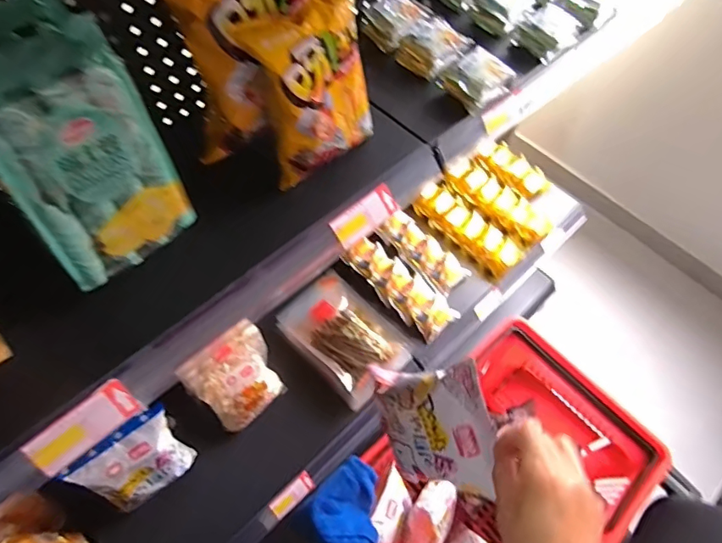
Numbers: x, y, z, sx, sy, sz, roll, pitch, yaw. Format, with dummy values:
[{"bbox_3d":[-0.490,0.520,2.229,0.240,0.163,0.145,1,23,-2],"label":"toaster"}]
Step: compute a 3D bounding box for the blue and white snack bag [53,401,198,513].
[{"bbox_3d":[-0.400,0.354,0.899,0.171,0.212,0.084,-38,68,-23],"label":"blue and white snack bag"}]

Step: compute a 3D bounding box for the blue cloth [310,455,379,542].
[{"bbox_3d":[-0.012,0.351,0.726,0.103,0.059,0.119,36,63,17],"label":"blue cloth"}]

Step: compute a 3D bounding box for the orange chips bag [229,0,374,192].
[{"bbox_3d":[-0.048,-0.206,0.564,0.148,0.195,0.053,-35,49,-22],"label":"orange chips bag"}]

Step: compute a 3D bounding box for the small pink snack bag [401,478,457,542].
[{"bbox_3d":[0.110,0.436,0.821,0.073,0.111,0.179,22,92,10],"label":"small pink snack bag"}]

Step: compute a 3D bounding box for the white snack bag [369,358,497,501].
[{"bbox_3d":[0.066,0.152,0.493,0.034,0.146,0.114,-9,84,-41],"label":"white snack bag"}]

